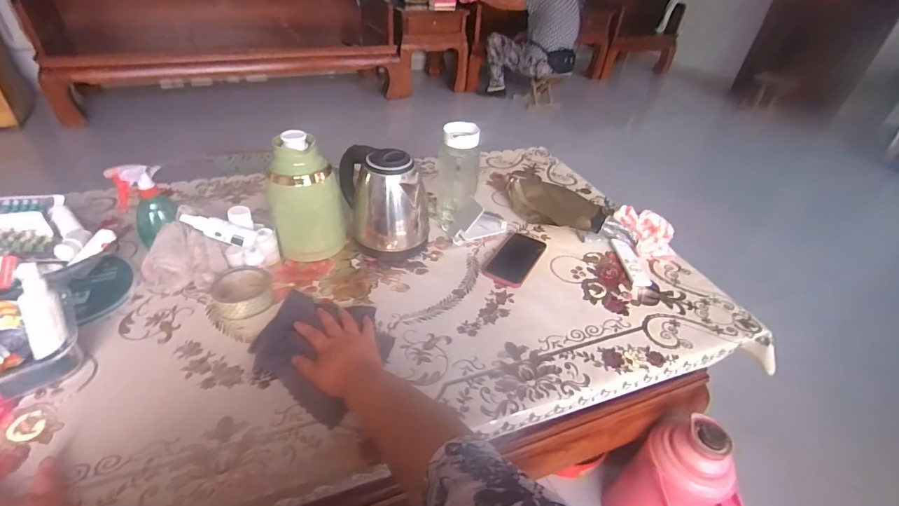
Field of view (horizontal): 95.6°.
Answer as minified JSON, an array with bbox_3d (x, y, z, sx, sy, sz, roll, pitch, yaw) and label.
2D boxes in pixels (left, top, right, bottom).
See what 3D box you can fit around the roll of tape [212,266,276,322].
[{"bbox_3d":[-0.346,0.062,0.686,0.090,0.034,0.098,-11,43,-20],"label":"roll of tape"}]

